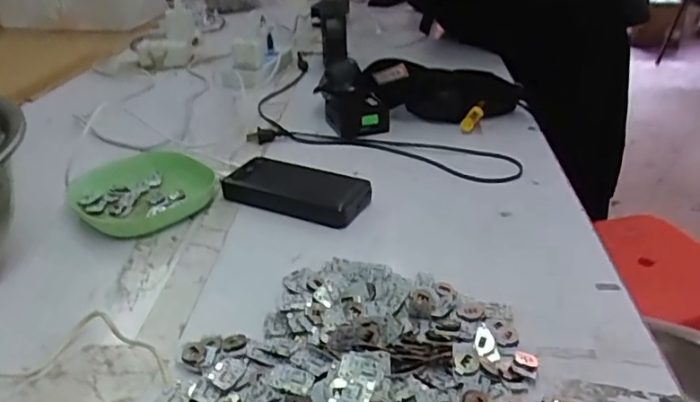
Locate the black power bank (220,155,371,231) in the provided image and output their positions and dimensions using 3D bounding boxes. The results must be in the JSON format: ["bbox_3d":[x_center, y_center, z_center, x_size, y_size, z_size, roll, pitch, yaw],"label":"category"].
[{"bbox_3d":[-0.055,-0.015,0.630,0.158,0.026,0.075,11,32,26],"label":"black power bank"}]

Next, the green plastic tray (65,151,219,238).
[{"bbox_3d":[-0.228,-0.011,0.635,0.146,0.032,0.132,-22,34,-30],"label":"green plastic tray"}]

